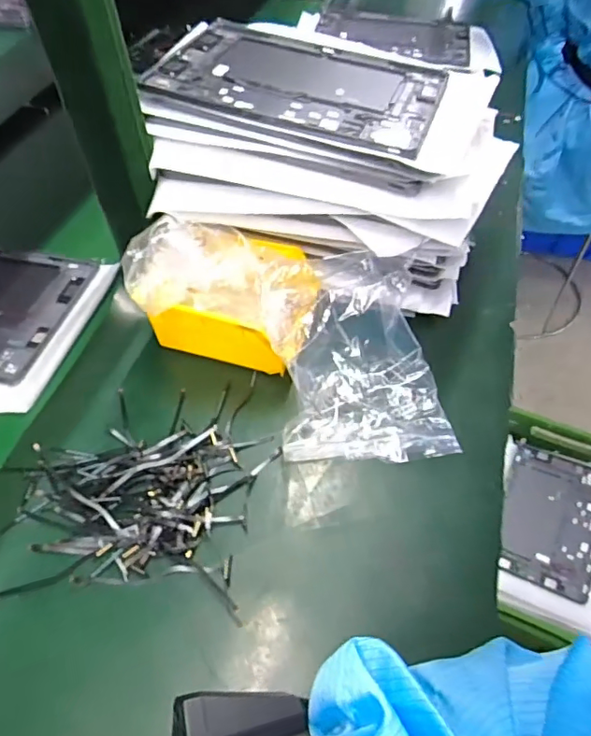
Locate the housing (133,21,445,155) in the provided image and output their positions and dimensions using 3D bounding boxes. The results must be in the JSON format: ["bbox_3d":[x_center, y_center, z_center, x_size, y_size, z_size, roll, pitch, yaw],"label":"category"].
[{"bbox_3d":[0.006,-0.272,0.494,0.259,0.013,0.175,19,54,10],"label":"housing"}]

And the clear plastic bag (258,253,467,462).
[{"bbox_3d":[0.051,-0.007,0.441,0.140,0.044,0.175,-8,87,-3],"label":"clear plastic bag"}]

